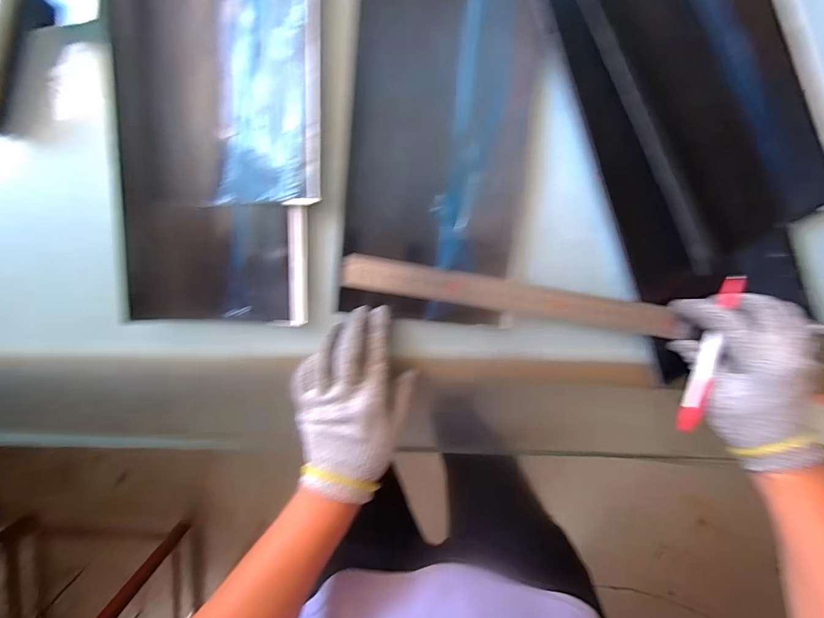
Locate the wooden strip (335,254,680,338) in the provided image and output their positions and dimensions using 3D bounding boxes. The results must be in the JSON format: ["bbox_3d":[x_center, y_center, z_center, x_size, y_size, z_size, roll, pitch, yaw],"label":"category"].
[{"bbox_3d":[0.088,-0.012,0.376,0.298,0.012,0.029,10,99,-1],"label":"wooden strip"}]

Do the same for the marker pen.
[{"bbox_3d":[0.258,0.039,0.354,0.011,0.015,0.140,17,94,-3],"label":"marker pen"}]

